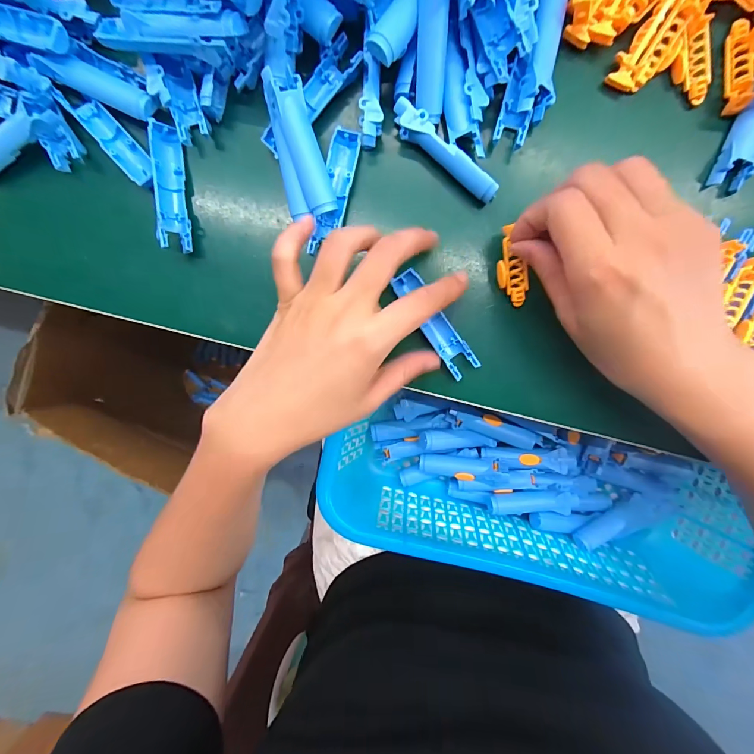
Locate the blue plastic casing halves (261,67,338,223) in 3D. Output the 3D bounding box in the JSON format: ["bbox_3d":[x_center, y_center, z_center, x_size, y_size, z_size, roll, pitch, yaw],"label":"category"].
[{"bbox_3d":[-0.048,-0.136,0.209,0.028,0.011,0.073,-13,111,4],"label":"blue plastic casing halves"}]

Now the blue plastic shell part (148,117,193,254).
[{"bbox_3d":[-0.133,-0.122,0.223,0.015,0.012,0.079,-4,95,3],"label":"blue plastic shell part"}]

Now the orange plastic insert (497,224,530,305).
[{"bbox_3d":[0.083,-0.067,0.217,0.018,0.005,0.048,-21,108,5],"label":"orange plastic insert"}]

